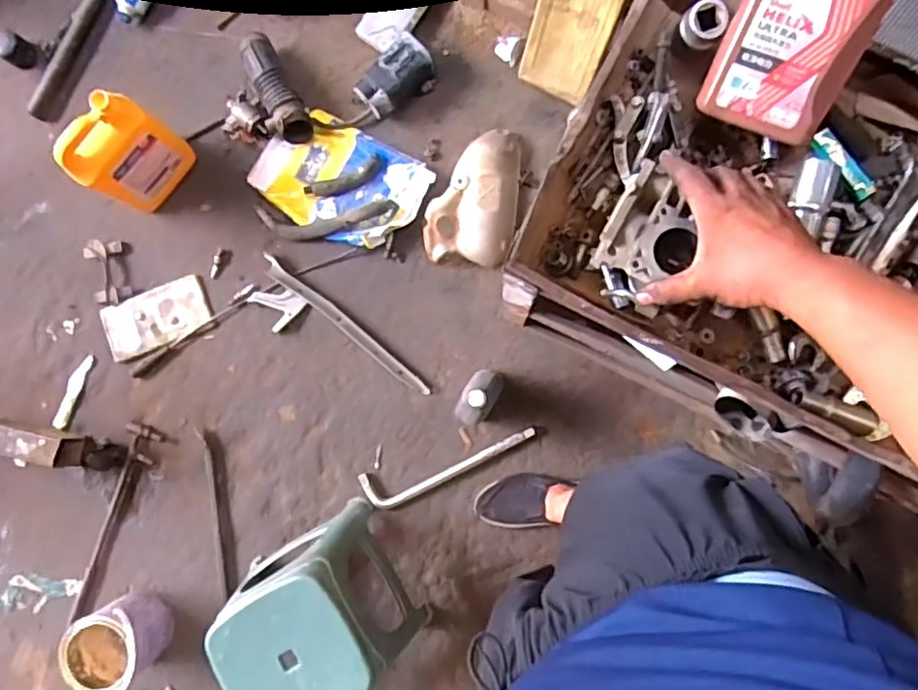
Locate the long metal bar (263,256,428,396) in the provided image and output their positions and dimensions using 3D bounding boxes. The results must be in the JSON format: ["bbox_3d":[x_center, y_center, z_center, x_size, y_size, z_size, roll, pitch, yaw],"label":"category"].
[{"bbox_3d":[-0.253,-0.044,1.419,0.468,0.016,0.037,38,90,4],"label":"long metal bar"}]

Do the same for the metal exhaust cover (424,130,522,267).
[{"bbox_3d":[0.033,-0.317,1.370,0.186,0.070,0.282,6,88,3],"label":"metal exhaust cover"}]

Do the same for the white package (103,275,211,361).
[{"bbox_3d":[-0.690,-0.062,1.446,0.244,0.020,0.127,-25,87,2],"label":"white package"}]

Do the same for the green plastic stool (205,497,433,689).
[{"bbox_3d":[-0.267,0.529,1.236,0.282,0.342,0.296,-29,87,1],"label":"green plastic stool"}]

